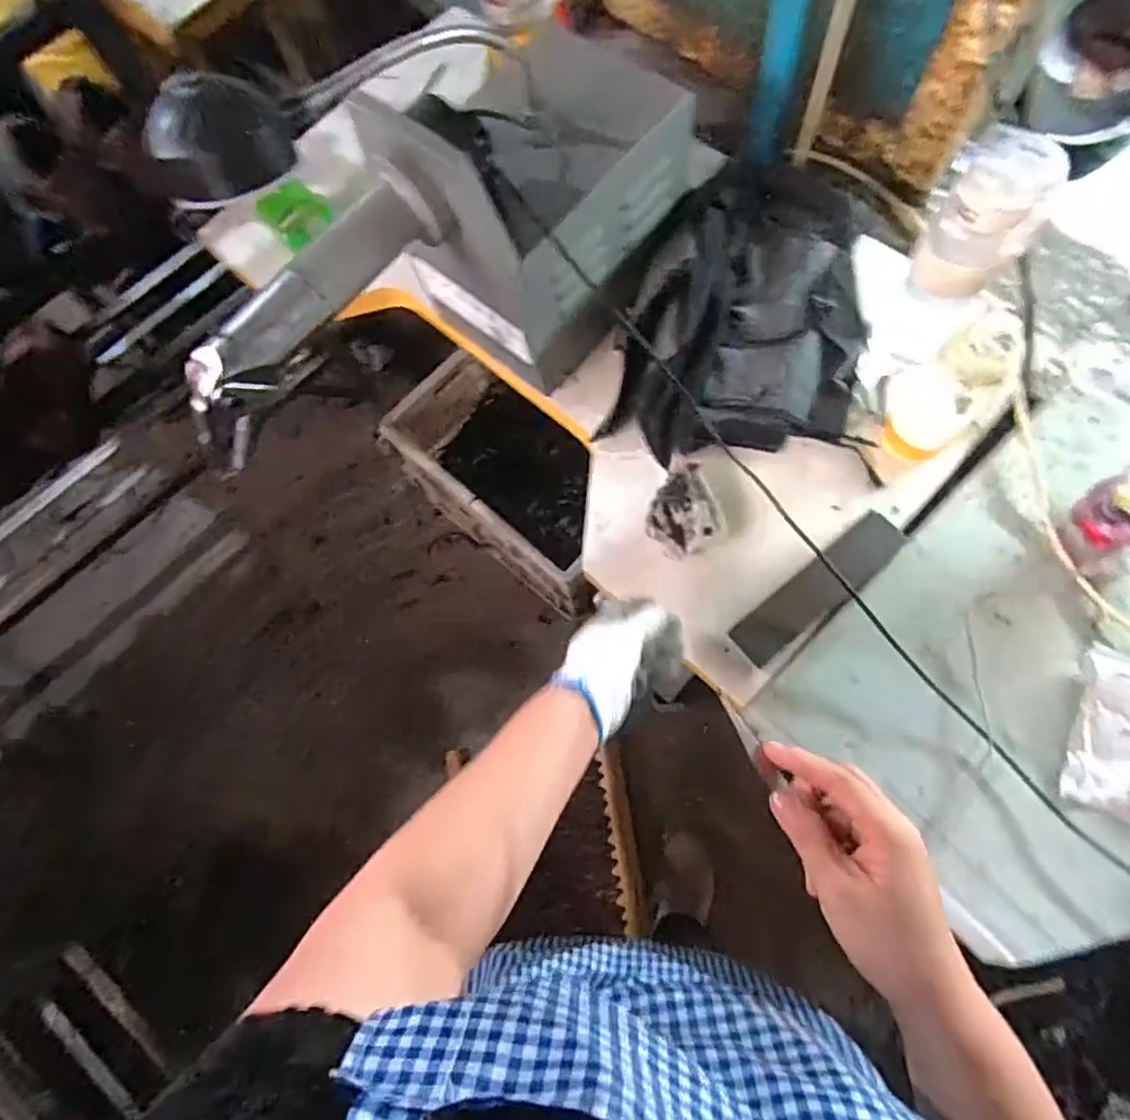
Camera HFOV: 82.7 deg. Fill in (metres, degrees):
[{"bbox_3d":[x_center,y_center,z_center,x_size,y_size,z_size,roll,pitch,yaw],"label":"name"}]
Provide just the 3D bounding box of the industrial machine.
[{"bbox_3d":[-0.114,-0.297,0.642,0.542,0.269,0.170,-36,75,-8],"label":"industrial machine"}]

